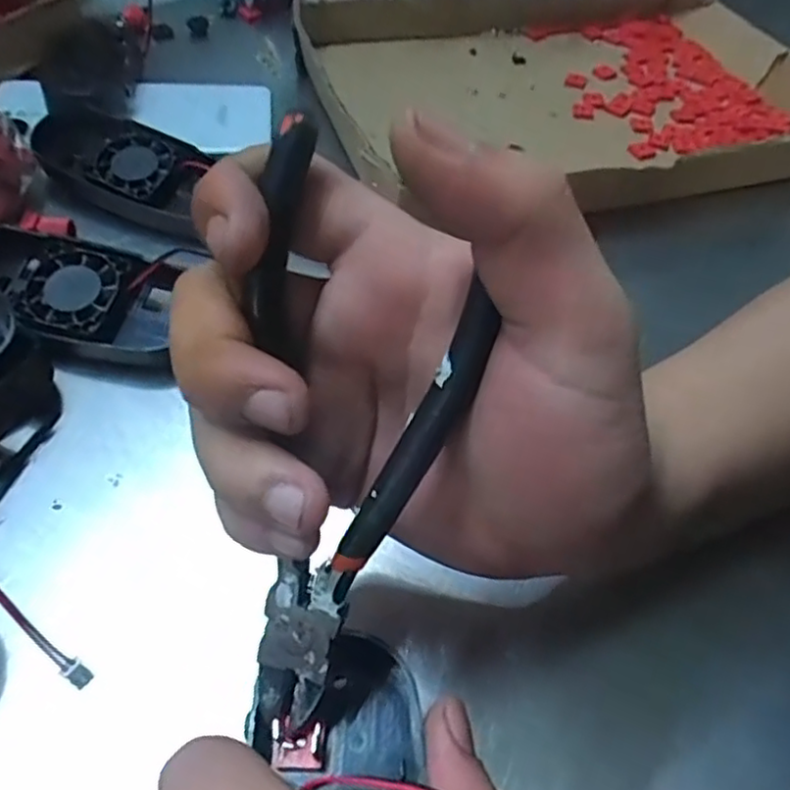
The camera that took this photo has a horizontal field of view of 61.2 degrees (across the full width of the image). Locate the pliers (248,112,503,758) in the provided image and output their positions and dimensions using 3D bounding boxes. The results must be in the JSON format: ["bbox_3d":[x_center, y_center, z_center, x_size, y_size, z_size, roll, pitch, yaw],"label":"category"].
[{"bbox_3d":[-0.011,0.016,0.162,0.054,0.153,0.019,7,9,0],"label":"pliers"}]

